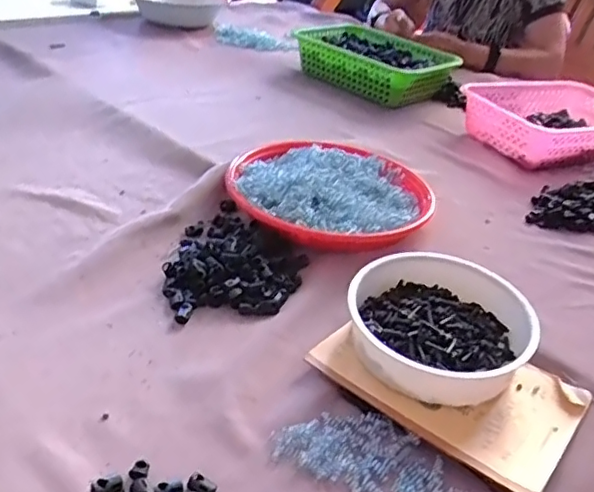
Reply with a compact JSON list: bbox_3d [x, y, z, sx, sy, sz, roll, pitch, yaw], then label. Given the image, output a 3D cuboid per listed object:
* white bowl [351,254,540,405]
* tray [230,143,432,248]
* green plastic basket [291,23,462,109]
[{"bbox_3d":[0.121,0.073,0.519,0.153,0.048,0.155,6,32,-4],"label":"white bowl"},{"bbox_3d":[0.042,-0.070,0.723,0.228,0.039,0.237,27,40,29],"label":"tray"},{"bbox_3d":[0.146,-0.347,1.116,0.203,0.076,0.279,-19,41,-36],"label":"green plastic basket"}]

